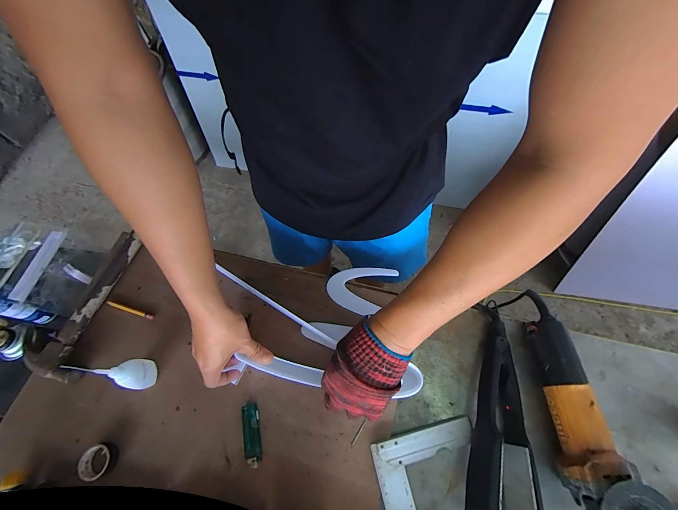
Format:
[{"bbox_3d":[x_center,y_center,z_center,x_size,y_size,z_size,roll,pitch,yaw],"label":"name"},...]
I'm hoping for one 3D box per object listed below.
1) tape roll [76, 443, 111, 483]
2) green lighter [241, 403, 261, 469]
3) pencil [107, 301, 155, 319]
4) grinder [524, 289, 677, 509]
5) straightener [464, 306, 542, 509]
[{"bbox_3d":[-0.355,0.302,0.426,0.048,0.017,0.044,-1,67,2],"label":"tape roll"},{"bbox_3d":[-0.131,0.265,0.432,0.026,0.010,0.080,-11,67,-2],"label":"green lighter"},{"bbox_3d":[-0.378,0.099,0.529,0.094,0.008,0.009,15,68,9],"label":"pencil"},{"bbox_3d":[0.325,0.211,0.393,0.083,0.092,0.306,-5,63,2],"label":"grinder"},{"bbox_3d":[0.223,0.224,0.411,0.079,0.065,0.263,9,68,6],"label":"straightener"}]

